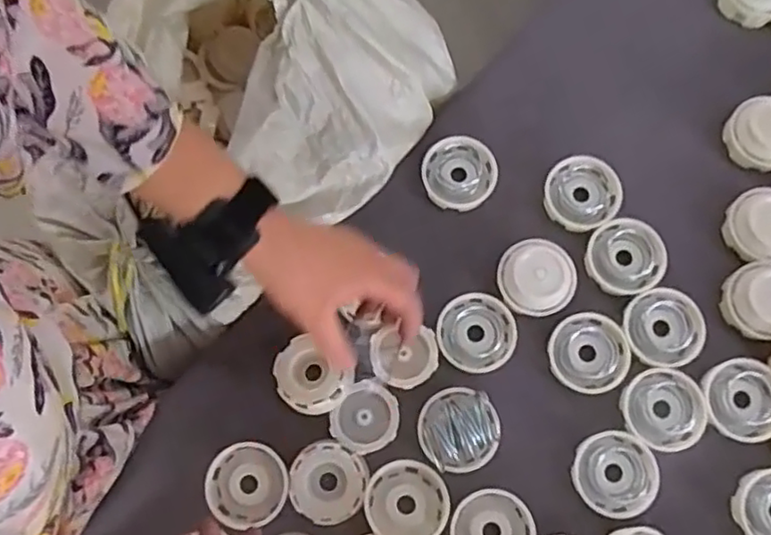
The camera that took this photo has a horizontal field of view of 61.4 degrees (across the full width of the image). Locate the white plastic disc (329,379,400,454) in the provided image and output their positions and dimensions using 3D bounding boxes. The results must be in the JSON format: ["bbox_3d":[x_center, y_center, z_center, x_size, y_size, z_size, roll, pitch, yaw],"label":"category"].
[{"bbox_3d":[-0.015,0.126,0.543,0.050,0.004,0.057,40,80,11],"label":"white plastic disc"}]

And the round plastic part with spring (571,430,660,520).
[{"bbox_3d":[0.189,0.168,0.530,0.065,0.021,0.065,0,75,2],"label":"round plastic part with spring"}]

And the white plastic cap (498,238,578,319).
[{"bbox_3d":[0.133,0.007,0.565,0.063,0.031,0.065,0,78,1],"label":"white plastic cap"}]

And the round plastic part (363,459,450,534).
[{"bbox_3d":[0.017,0.190,0.523,0.066,0.023,0.064,0,75,2],"label":"round plastic part"}]

